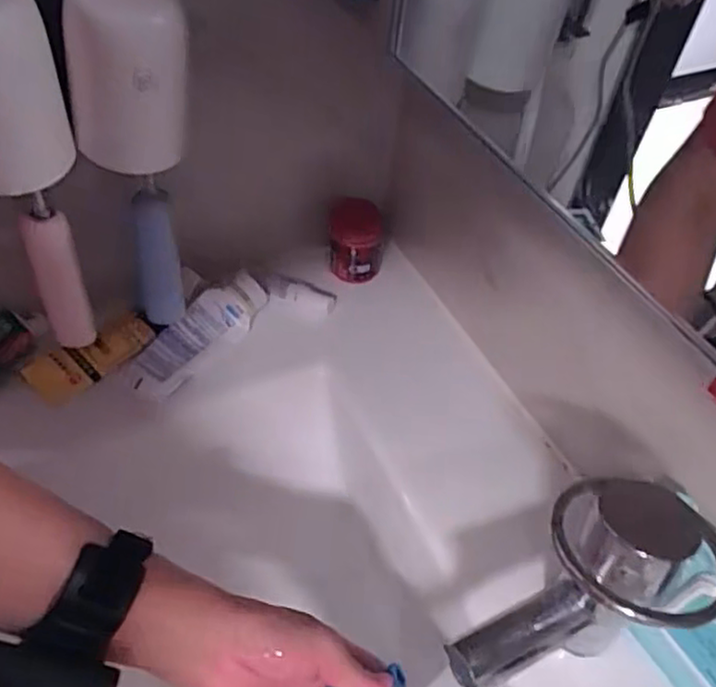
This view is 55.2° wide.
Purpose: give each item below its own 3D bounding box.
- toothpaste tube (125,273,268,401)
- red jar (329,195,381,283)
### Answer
[{"bbox_3d":[-0.143,-0.010,0.614,0.054,0.027,0.143,32,53,20],"label":"toothpaste tube"},{"bbox_3d":[-0.002,-0.104,0.708,0.055,0.071,0.057,5,49,-2],"label":"red jar"}]

